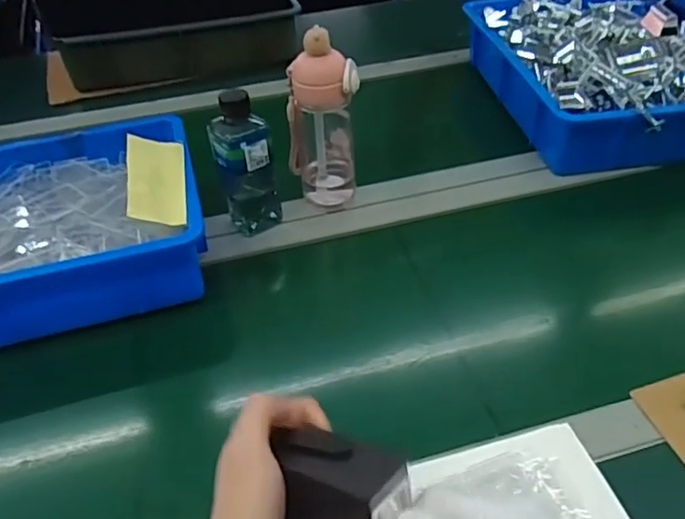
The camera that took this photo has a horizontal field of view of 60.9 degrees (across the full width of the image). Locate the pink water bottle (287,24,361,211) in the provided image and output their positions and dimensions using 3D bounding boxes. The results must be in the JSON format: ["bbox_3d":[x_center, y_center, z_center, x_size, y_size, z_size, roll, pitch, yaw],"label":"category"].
[{"bbox_3d":[-0.023,-0.157,0.677,0.083,0.205,0.059,-6,43,-3],"label":"pink water bottle"}]

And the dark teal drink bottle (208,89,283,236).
[{"bbox_3d":[-0.110,-0.106,0.663,0.061,0.160,0.052,-13,44,-11],"label":"dark teal drink bottle"}]

